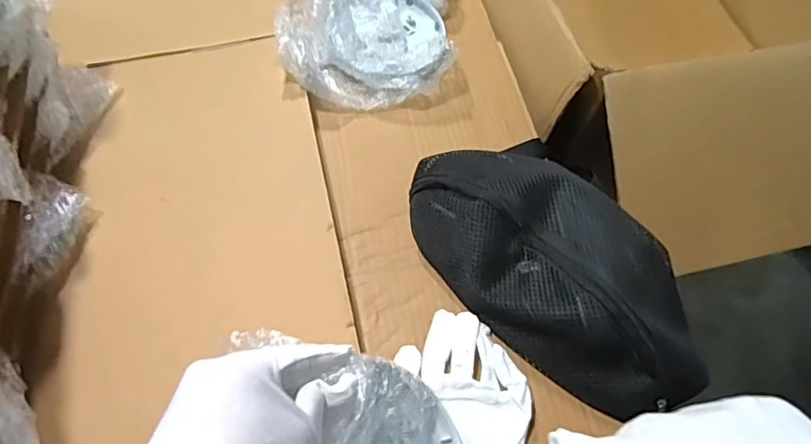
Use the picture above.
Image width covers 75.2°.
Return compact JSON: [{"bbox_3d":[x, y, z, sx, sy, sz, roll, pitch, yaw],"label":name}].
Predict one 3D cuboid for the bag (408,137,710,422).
[{"bbox_3d":[0.125,0.028,0.436,0.148,0.066,0.275,-35,67,-22],"label":"bag"}]

